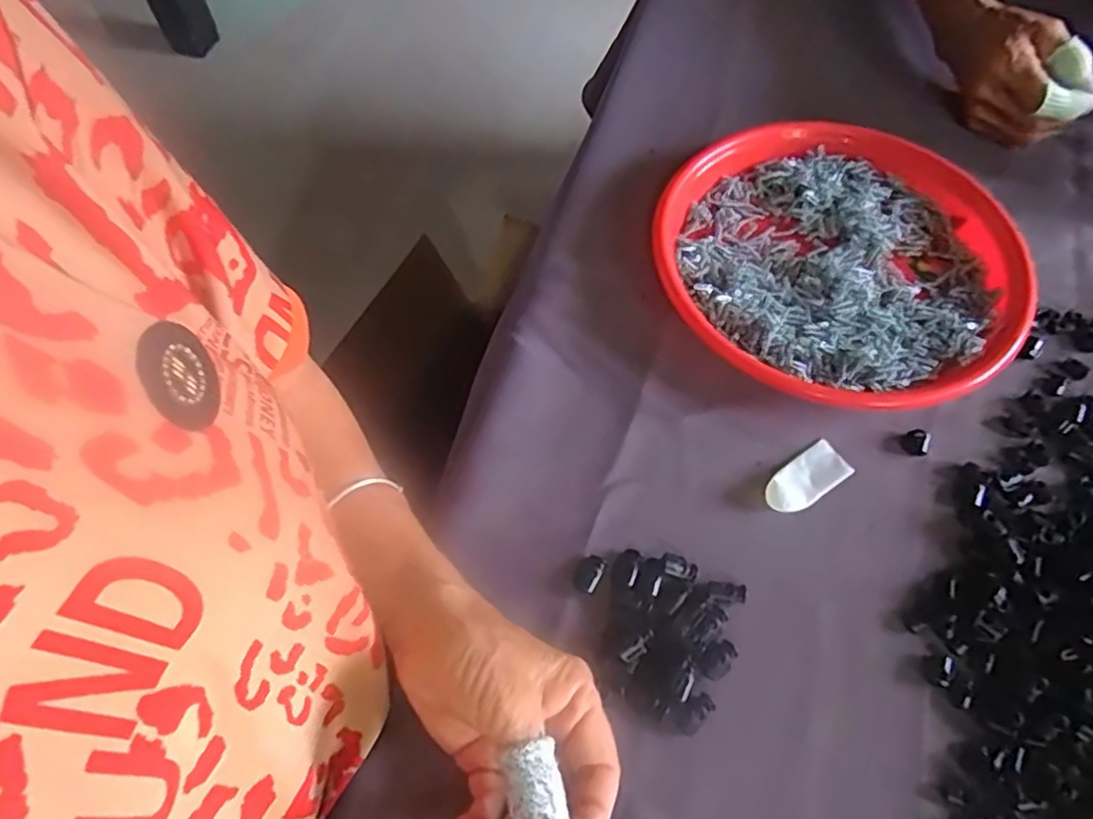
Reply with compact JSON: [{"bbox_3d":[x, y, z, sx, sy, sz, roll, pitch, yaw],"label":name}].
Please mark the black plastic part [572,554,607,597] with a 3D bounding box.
[{"bbox_3d":[0.023,0.090,0.371,0.015,0.005,0.020,26,65,17],"label":"black plastic part"}]

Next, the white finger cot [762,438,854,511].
[{"bbox_3d":[0.154,0.041,0.402,0.055,0.009,0.026,-33,64,-15],"label":"white finger cot"}]

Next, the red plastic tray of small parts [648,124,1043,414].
[{"bbox_3d":[0.201,-0.105,0.465,0.241,0.035,0.237,-27,62,-12],"label":"red plastic tray of small parts"}]

